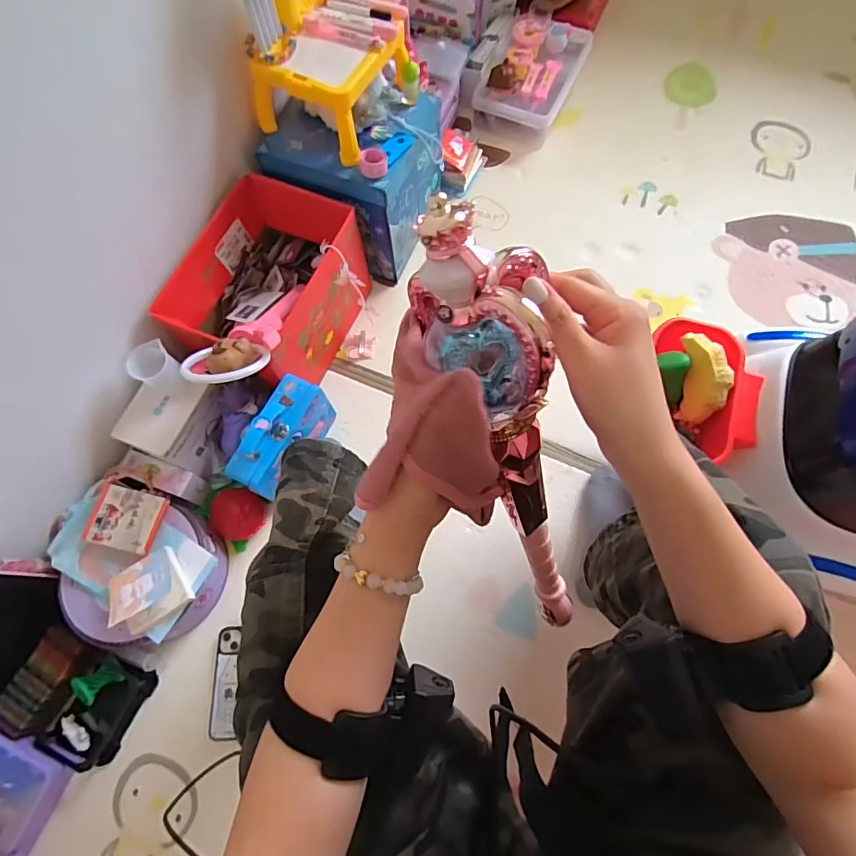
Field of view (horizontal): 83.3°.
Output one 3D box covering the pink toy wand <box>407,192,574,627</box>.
[{"bbox_3d":[0.074,0.037,0.325,0.068,0.372,0.065,-26,40,-6],"label":"pink toy wand"}]

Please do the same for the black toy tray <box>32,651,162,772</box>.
[{"bbox_3d":[-0.488,0.410,0.710,0.102,0.055,0.145,25,74,10],"label":"black toy tray"}]

